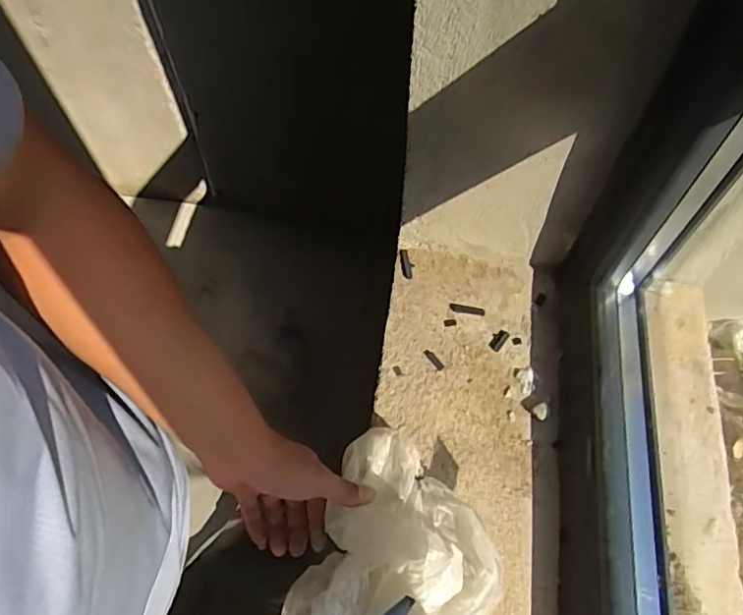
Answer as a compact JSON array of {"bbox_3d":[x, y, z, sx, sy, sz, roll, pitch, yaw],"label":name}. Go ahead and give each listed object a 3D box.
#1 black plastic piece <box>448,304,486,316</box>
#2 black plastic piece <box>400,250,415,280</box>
[{"bbox_3d":[0.117,0.003,0.700,0.043,0.004,0.010,11,61,7],"label":"black plastic piece"},{"bbox_3d":[0.046,-0.054,0.733,0.016,0.009,0.043,-7,60,-3],"label":"black plastic piece"}]

